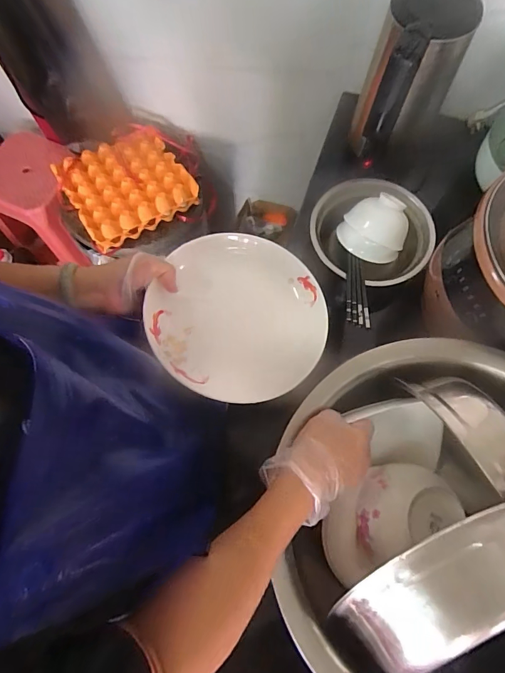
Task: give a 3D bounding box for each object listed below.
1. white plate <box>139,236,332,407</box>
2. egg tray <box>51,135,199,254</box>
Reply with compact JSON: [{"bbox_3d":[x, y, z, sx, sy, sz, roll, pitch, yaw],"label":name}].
[{"bbox_3d":[-0.014,-0.030,0.499,0.211,0.058,0.221,0,72,1],"label":"white plate"},{"bbox_3d":[-0.332,-0.406,1.026,0.296,0.050,0.297,-31,74,-9],"label":"egg tray"}]

